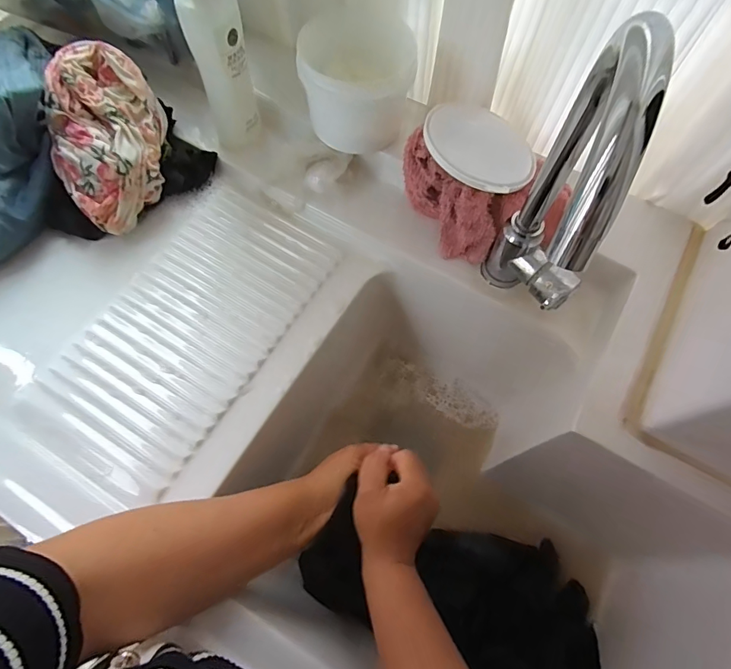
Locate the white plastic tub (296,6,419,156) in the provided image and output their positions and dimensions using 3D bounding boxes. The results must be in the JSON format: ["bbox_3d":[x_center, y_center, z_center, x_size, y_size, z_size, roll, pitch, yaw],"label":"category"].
[{"bbox_3d":[-0.006,-0.287,0.510,0.120,0.098,0.100,3,67,1],"label":"white plastic tub"}]

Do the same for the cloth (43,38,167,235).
[{"bbox_3d":[-0.291,-0.222,0.512,0.128,0.111,0.171,-29,70,-12],"label":"cloth"}]

